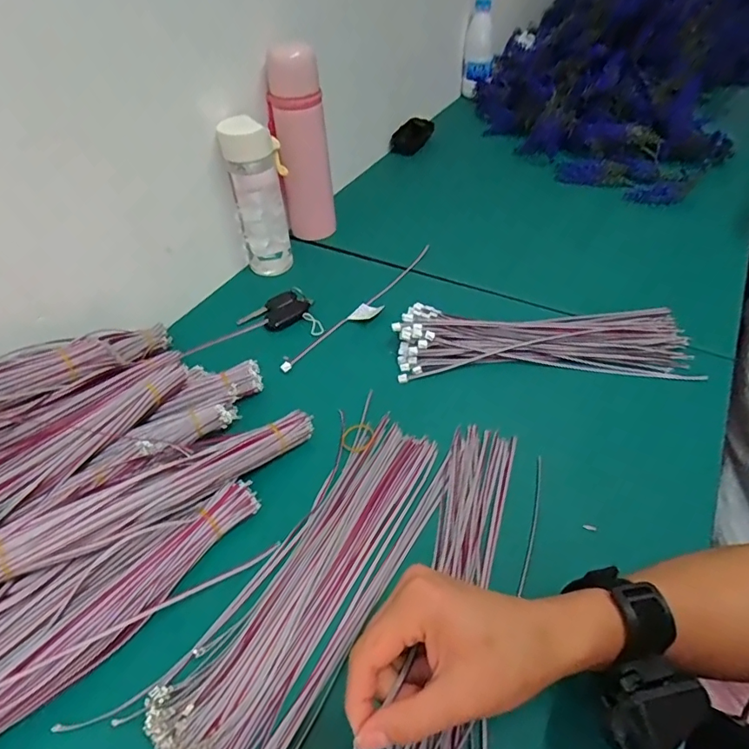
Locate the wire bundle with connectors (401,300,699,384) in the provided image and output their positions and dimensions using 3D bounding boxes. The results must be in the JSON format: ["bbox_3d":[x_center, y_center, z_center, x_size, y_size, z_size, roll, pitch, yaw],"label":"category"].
[{"bbox_3d":[0.184,-0.040,0.556,0.315,0.038,0.099,-2,45,1],"label":"wire bundle with connectors"}]

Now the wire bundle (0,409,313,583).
[{"bbox_3d":[-0.172,0.087,0.398,0.290,0.035,0.038,-21,46,-40],"label":"wire bundle"}]

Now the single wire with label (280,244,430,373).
[{"bbox_3d":[-0.004,-0.088,0.633,0.034,0.012,0.288,29,53,28],"label":"single wire with label"}]

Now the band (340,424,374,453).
[{"bbox_3d":[-0.015,0.062,0.493,0.035,0.007,0.034,-11,39,9],"label":"band"}]

